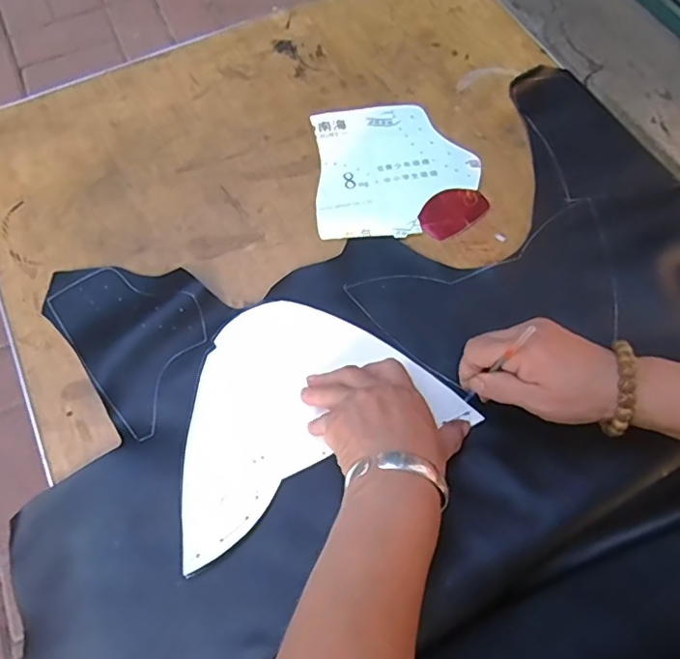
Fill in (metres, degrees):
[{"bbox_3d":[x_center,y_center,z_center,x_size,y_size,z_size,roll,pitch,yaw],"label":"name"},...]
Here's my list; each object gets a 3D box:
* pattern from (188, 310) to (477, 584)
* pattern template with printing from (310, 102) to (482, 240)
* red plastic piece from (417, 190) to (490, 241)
[{"bbox_3d":[-0.035,0.052,0.442,0.225,0.008,0.160,-25,68,-11],"label":"pattern"},{"bbox_3d":[0.053,-0.157,0.534,0.150,0.005,0.155,-4,64,-1],"label":"pattern template with printing"},{"bbox_3d":[0.104,-0.109,0.514,0.043,0.008,0.066,44,72,11],"label":"red plastic piece"}]

